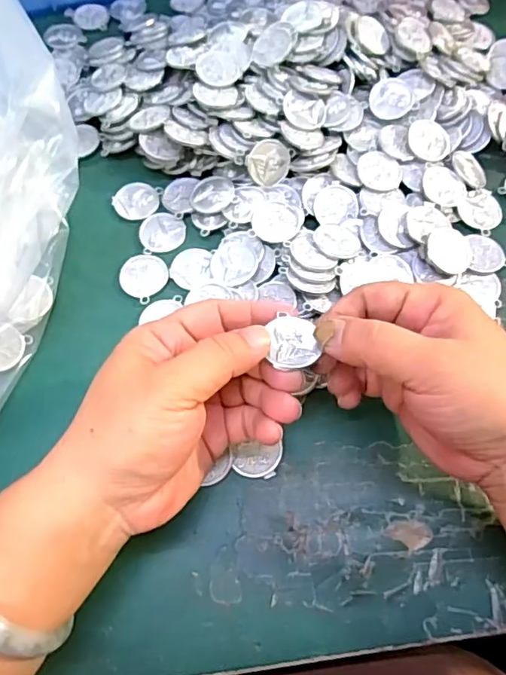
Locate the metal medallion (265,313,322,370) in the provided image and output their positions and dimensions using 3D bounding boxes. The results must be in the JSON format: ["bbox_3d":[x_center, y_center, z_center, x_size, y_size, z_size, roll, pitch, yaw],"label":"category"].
[{"bbox_3d":[0.018,0.001,0.247,0.022,0.007,0.029,-14,67,-7],"label":"metal medallion"}]

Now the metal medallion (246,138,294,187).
[{"bbox_3d":[0.010,-0.114,0.349,0.028,0.004,0.029,-8,112,-21],"label":"metal medallion"}]

